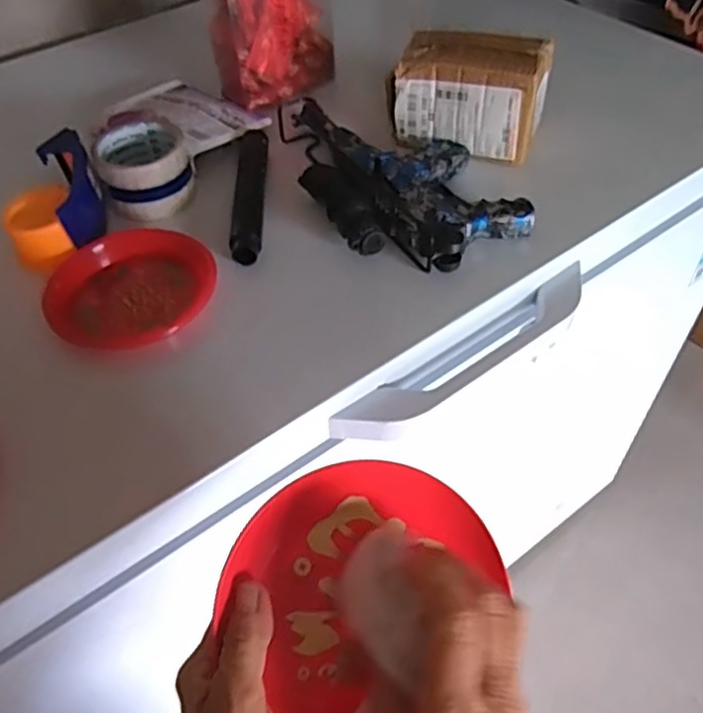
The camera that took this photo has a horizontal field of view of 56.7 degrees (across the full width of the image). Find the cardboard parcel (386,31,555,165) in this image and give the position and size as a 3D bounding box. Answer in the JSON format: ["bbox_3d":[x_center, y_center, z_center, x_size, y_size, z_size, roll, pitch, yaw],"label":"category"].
[{"bbox_3d":[0.119,-0.274,0.677,0.152,0.092,0.077,17,52,17],"label":"cardboard parcel"}]

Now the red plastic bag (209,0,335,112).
[{"bbox_3d":[-0.095,-0.385,0.729,0.075,0.177,0.133,32,58,27],"label":"red plastic bag"}]

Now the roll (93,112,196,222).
[{"bbox_3d":[-0.207,-0.186,0.655,0.090,0.063,0.090,-19,51,-13],"label":"roll"}]

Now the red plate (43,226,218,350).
[{"bbox_3d":[-0.192,-0.063,0.573,0.143,0.034,0.112,-5,49,-1],"label":"red plate"}]

